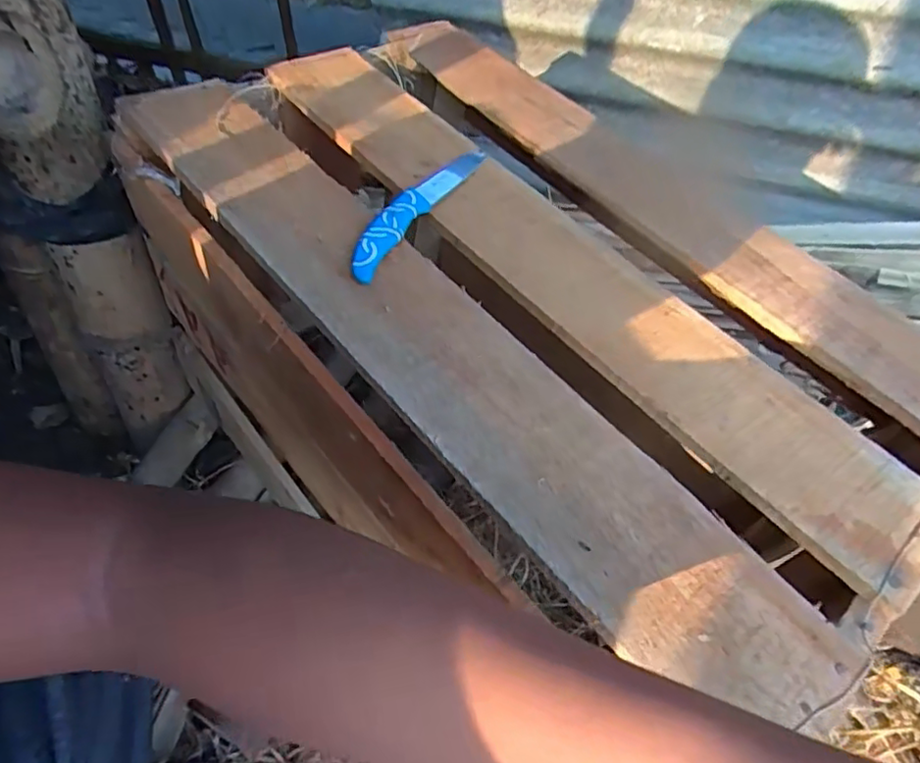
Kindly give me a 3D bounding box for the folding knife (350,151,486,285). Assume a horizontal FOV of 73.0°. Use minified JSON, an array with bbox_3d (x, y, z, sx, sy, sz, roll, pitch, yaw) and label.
[{"bbox_3d":[-0.031,-0.123,0.424,0.025,0.015,0.166,22,52,14],"label":"folding knife"}]

